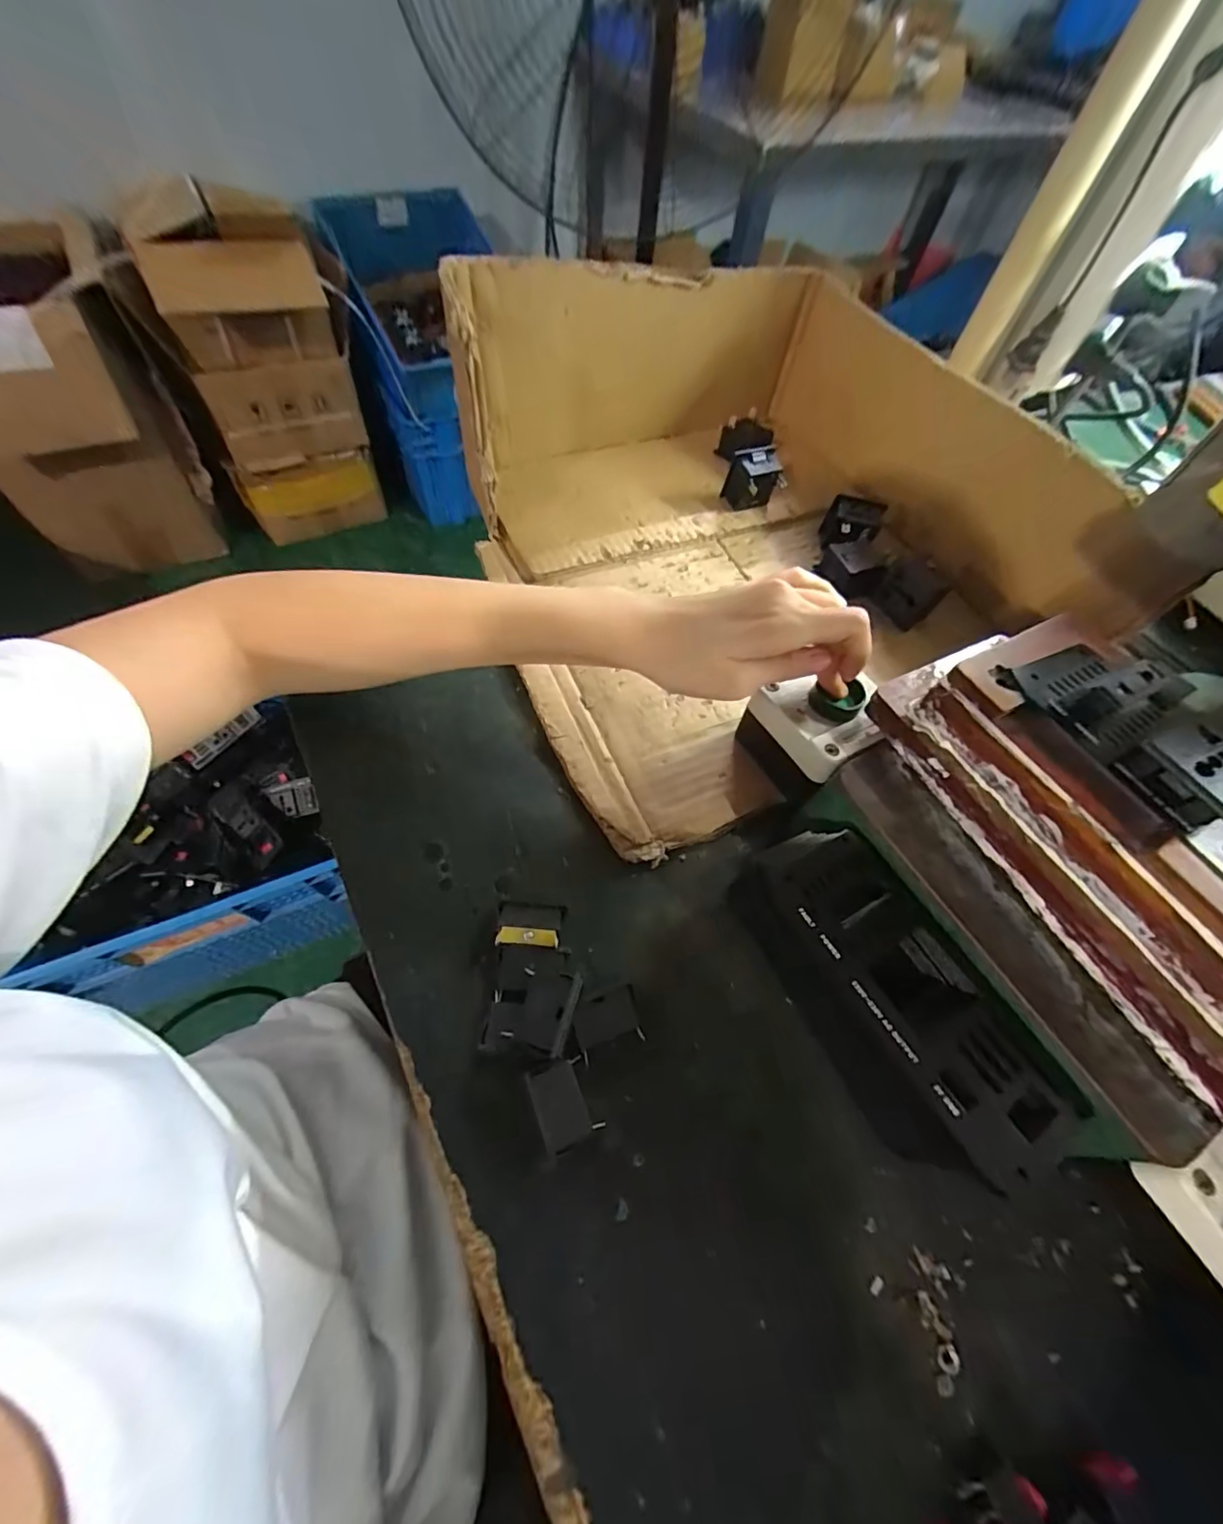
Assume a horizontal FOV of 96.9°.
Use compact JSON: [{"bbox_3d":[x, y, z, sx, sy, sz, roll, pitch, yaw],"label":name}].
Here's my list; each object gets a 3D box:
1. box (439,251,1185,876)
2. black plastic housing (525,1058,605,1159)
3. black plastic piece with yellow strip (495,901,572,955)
[{"bbox_3d":[0.099,-0.196,0.393,0.392,0.139,0.411,-19,63,-14],"label":"box"},{"bbox_3d":[-0.022,0.153,0.243,0.023,0.012,0.034,-21,64,-15],"label":"black plastic housing"},{"bbox_3d":[-0.040,0.084,0.277,0.034,0.020,0.025,4,60,-2],"label":"black plastic piece with yellow strip"}]

